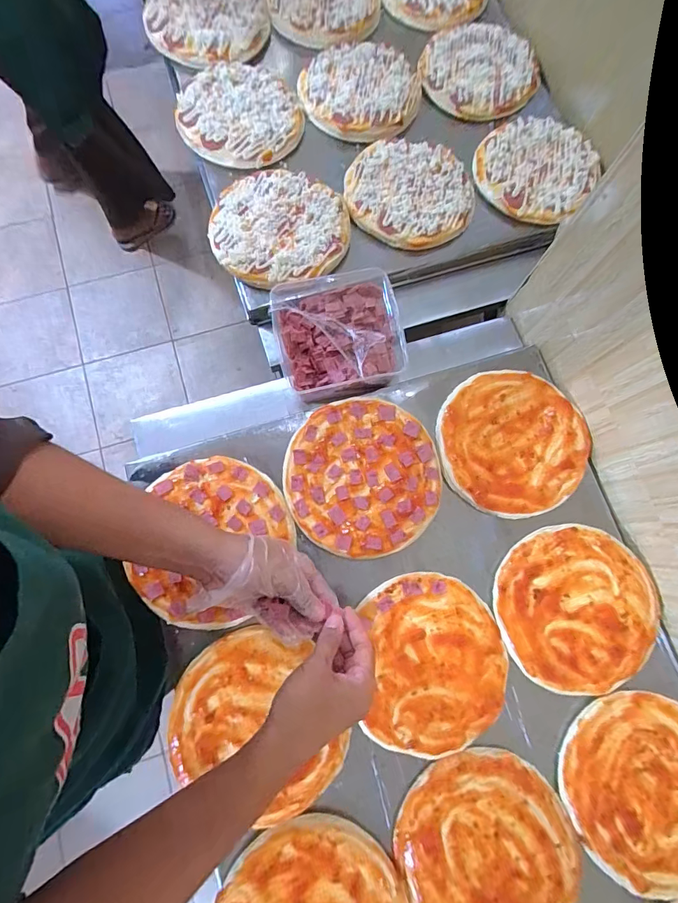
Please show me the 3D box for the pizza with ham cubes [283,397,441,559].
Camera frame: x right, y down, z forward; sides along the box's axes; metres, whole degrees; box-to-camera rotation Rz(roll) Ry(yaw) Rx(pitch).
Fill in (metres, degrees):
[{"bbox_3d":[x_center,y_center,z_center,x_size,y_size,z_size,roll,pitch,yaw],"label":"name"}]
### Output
[{"bbox_3d":[0.031,0.031,0.545,0.194,0.016,0.199,0,77,-2],"label":"pizza with ham cubes"}]

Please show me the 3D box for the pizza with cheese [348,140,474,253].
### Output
[{"bbox_3d":[0.109,-0.401,0.649,0.194,0.020,0.184,10,77,1],"label":"pizza with cheese"}]

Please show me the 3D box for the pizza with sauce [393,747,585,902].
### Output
[{"bbox_3d":[0.163,0.447,0.467,0.195,0.021,0.183,0,77,-2],"label":"pizza with sauce"}]

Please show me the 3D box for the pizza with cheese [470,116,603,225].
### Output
[{"bbox_3d":[0.314,-0.453,0.669,0.181,0.018,0.204,31,78,5],"label":"pizza with cheese"}]

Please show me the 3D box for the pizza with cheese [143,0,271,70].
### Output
[{"bbox_3d":[-0.226,-0.745,0.714,0.198,0.027,0.186,0,77,-2],"label":"pizza with cheese"}]

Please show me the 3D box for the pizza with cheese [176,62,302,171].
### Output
[{"bbox_3d":[-0.158,-0.541,0.670,0.186,0.023,0.181,0,77,-2],"label":"pizza with cheese"}]

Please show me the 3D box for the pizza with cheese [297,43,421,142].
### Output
[{"bbox_3d":[0.039,-0.607,0.699,0.187,0.017,0.197,0,77,-2],"label":"pizza with cheese"}]

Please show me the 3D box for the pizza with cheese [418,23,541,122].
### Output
[{"bbox_3d":[0.245,-0.663,0.730,0.198,0.013,0.202,0,77,-2],"label":"pizza with cheese"}]

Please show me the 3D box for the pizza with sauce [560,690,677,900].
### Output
[{"bbox_3d":[0.359,0.389,0.477,0.188,0.013,0.191,-19,78,-6],"label":"pizza with sauce"}]

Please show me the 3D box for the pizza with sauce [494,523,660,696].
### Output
[{"bbox_3d":[0.298,0.195,0.521,0.188,0.012,0.194,24,77,4],"label":"pizza with sauce"}]

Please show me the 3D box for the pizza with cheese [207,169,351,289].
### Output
[{"bbox_3d":[-0.086,-0.330,0.619,0.190,0.027,0.196,0,77,-2],"label":"pizza with cheese"}]

